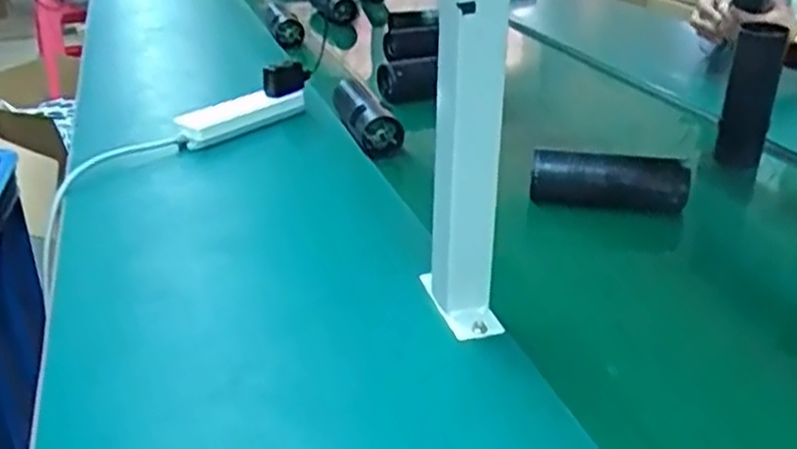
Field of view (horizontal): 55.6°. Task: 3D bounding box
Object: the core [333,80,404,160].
[{"bbox_3d":[-0.045,-0.139,0.985,0.062,0.065,0.150,-10,31,-18],"label":"core"}]

